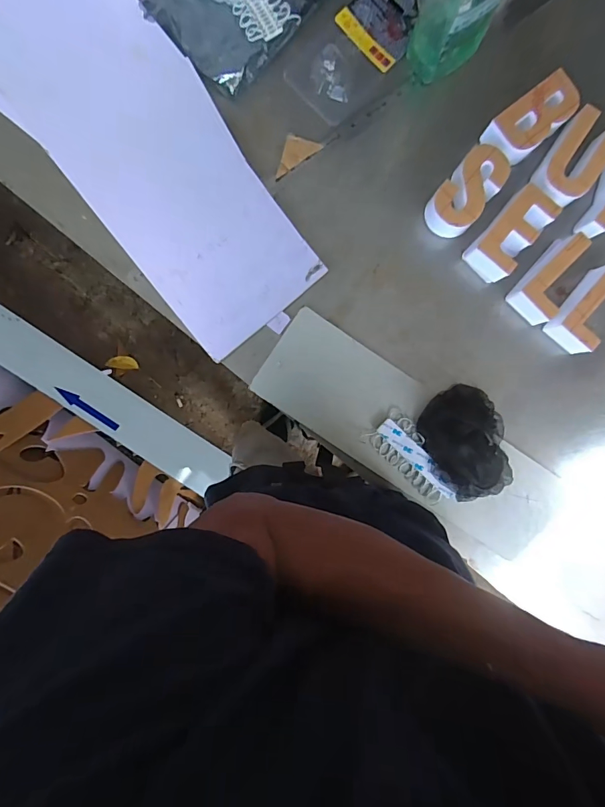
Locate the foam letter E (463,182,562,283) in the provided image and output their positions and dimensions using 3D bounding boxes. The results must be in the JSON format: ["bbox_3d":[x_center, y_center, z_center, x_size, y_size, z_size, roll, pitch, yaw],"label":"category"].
[{"bbox_3d":[0.278,-0.227,0.565,0.060,0.048,0.120,39,92,-2],"label":"foam letter E"}]

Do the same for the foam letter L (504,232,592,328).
[{"bbox_3d":[0.337,-0.168,0.570,0.060,0.046,0.118,40,91,-2],"label":"foam letter L"}]

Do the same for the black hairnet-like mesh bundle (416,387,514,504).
[{"bbox_3d":[0.225,0.055,0.564,0.105,0.060,0.148,-19,92,0],"label":"black hairnet-like mesh bundle"}]

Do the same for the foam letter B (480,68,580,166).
[{"bbox_3d":[0.300,-0.371,0.561,0.126,0.048,0.061,-40,93,-1],"label":"foam letter B"}]

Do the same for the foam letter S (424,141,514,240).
[{"bbox_3d":[0.218,-0.280,0.561,0.064,0.048,0.114,42,91,-2],"label":"foam letter S"}]

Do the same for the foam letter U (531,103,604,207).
[{"bbox_3d":[0.357,-0.320,0.556,0.072,0.044,0.112,39,91,-2],"label":"foam letter U"}]

